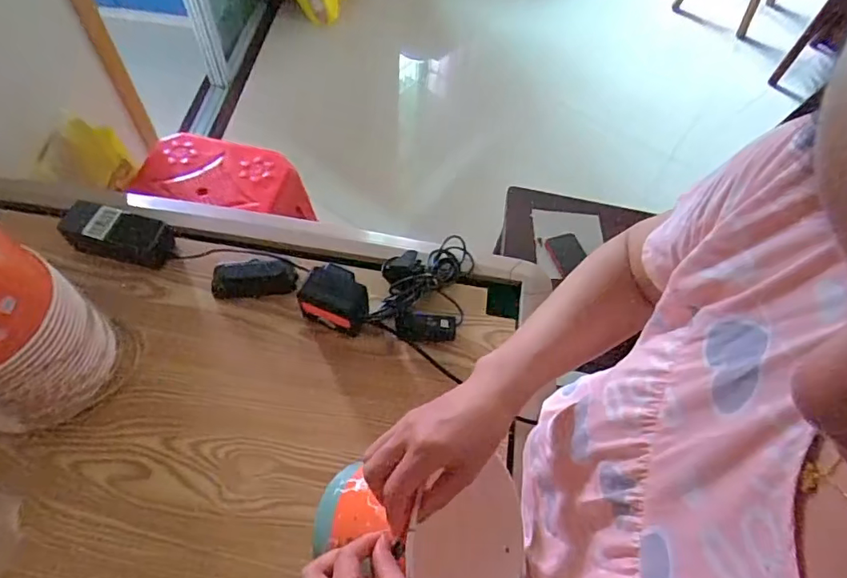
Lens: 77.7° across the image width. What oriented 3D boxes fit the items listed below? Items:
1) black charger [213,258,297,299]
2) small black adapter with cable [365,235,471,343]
[{"bbox_3d":[-0.224,-0.013,0.697,0.108,0.031,0.040,-3,58,-6],"label":"black charger"},{"bbox_3d":[0.003,-0.010,0.710,0.116,0.040,0.174,13,58,4],"label":"small black adapter with cable"}]

